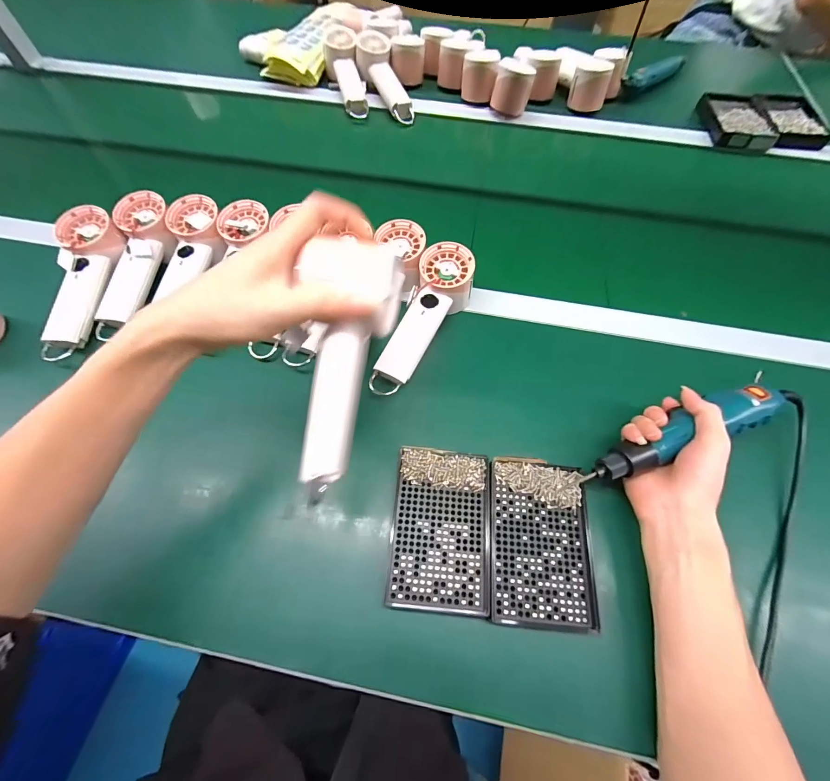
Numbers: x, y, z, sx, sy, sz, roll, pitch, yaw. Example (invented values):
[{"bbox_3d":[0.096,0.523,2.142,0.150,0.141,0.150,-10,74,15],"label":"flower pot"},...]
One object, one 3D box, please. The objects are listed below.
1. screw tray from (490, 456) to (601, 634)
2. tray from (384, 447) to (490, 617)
[{"bbox_3d":[0.112,0.132,0.329,0.087,0.013,0.135,5,64,2],"label":"screw tray"},{"bbox_3d":[0.023,0.122,0.334,0.086,0.011,0.135,4,64,2],"label":"tray"}]

